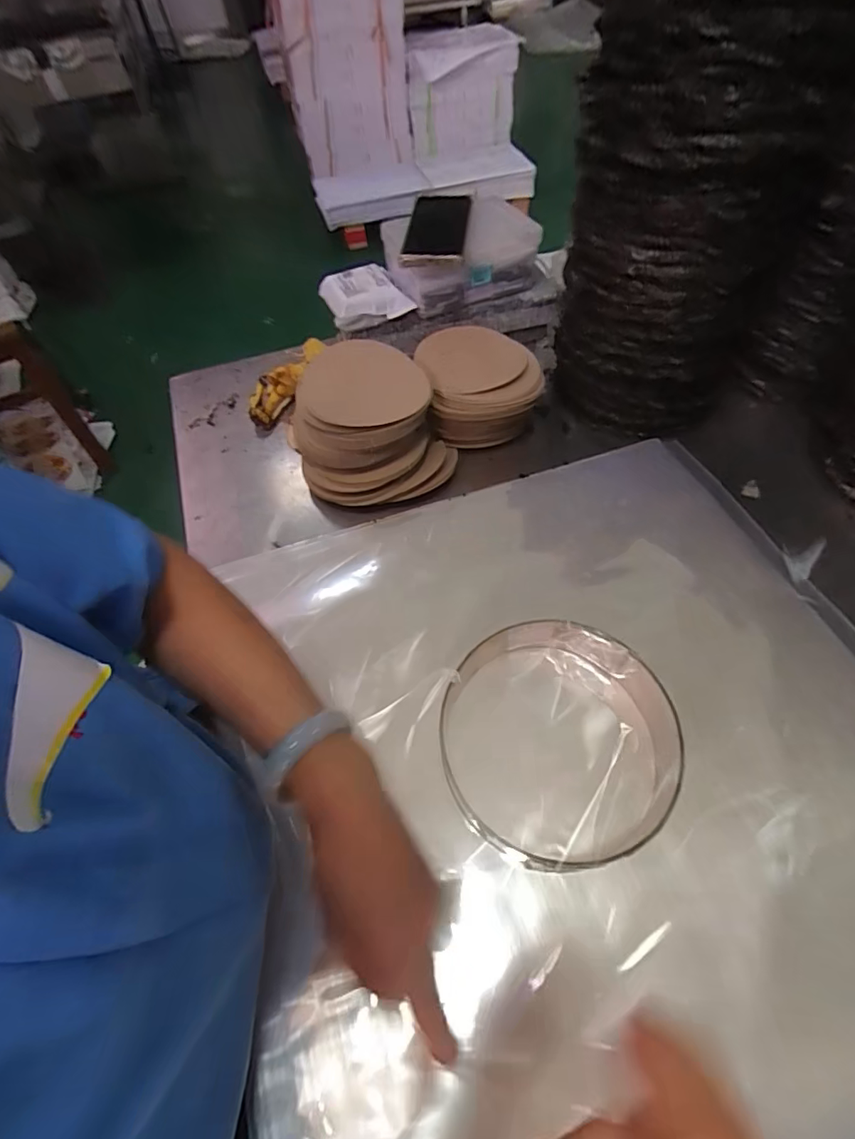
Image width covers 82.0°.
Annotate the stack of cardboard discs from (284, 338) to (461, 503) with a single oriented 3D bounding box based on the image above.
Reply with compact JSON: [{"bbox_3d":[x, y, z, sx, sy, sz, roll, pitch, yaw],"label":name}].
[{"bbox_3d":[-0.067,-0.174,0.568,0.176,0.122,0.176,-15,57,-6],"label":"stack of cardboard discs"}]

